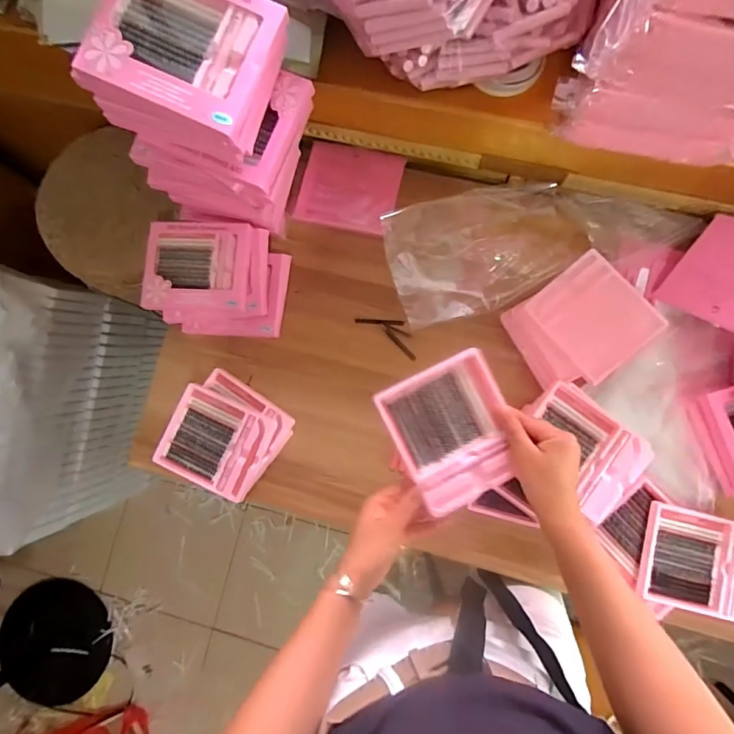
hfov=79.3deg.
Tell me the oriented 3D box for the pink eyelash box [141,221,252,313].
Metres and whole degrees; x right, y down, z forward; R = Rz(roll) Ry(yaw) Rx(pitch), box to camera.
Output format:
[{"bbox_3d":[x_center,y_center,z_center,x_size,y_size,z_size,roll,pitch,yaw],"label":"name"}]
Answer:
[{"bbox_3d":[-0.264,-0.155,0.690,0.159,0.031,0.135,1,84,4],"label":"pink eyelash box"}]

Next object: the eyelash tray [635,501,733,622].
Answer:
[{"bbox_3d":[0.474,0.278,0.629,0.154,0.020,0.134,14,85,6],"label":"eyelash tray"}]

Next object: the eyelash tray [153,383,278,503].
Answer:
[{"bbox_3d":[-0.236,0.118,0.690,0.157,0.024,0.136,22,86,6],"label":"eyelash tray"}]

